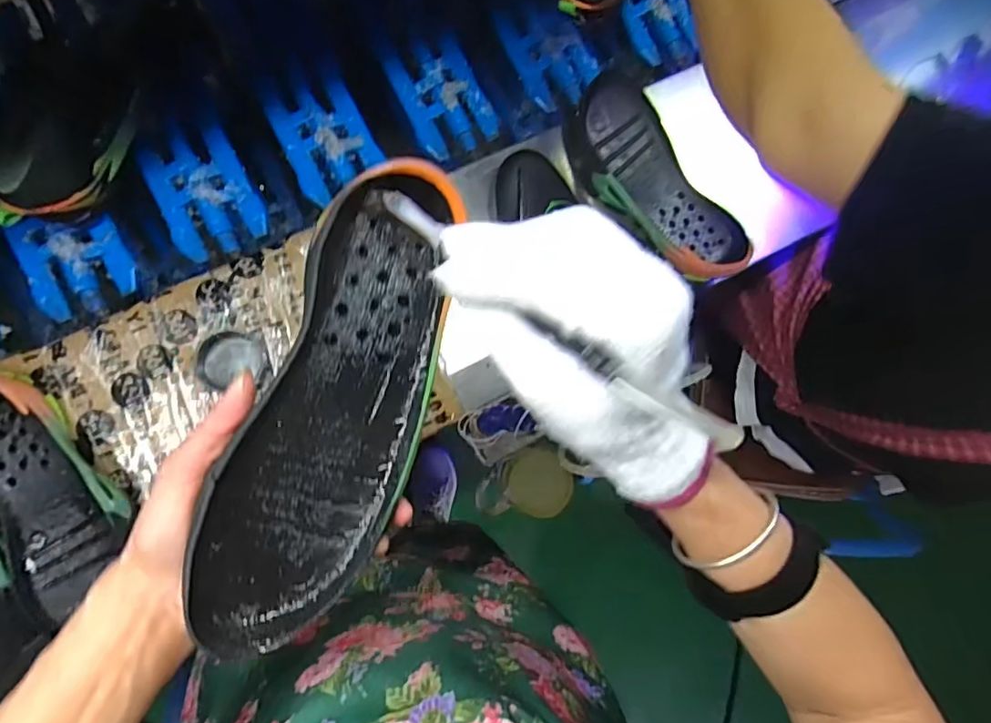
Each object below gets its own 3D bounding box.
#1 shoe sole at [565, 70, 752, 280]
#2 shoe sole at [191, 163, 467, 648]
[{"bbox_3d":[0.166,-0.189,0.610,0.106,0.045,0.243,-34,92,-4],"label":"shoe sole"},{"bbox_3d":[-0.083,0.022,0.290,0.086,0.042,0.243,21,84,-26],"label":"shoe sole"}]

